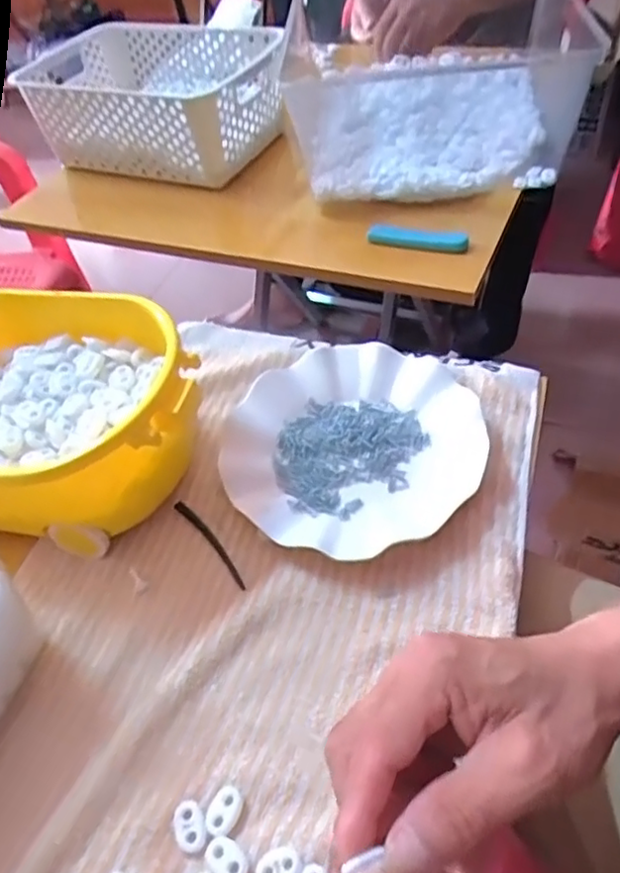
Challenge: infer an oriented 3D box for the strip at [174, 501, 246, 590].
[{"bbox_3d":[-0.066,0.071,0.431,0.010,0.007,0.086,-33,52,-22],"label":"strip"}]

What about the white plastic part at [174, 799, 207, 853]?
[{"bbox_3d":[-0.060,0.196,0.320,0.014,0.007,0.023,-18,48,-9],"label":"white plastic part"}]

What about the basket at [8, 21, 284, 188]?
[{"bbox_3d":[-0.194,-0.424,0.809,0.331,0.104,0.206,19,53,23],"label":"basket"}]

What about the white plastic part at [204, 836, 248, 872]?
[{"bbox_3d":[-0.040,0.204,0.307,0.022,0.004,0.014,25,55,27],"label":"white plastic part"}]

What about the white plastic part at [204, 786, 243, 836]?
[{"bbox_3d":[-0.043,0.188,0.321,0.016,0.004,0.021,15,51,20],"label":"white plastic part"}]

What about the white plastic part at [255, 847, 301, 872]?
[{"bbox_3d":[-0.015,0.206,0.303,0.021,0.006,0.015,-17,48,-8],"label":"white plastic part"}]

